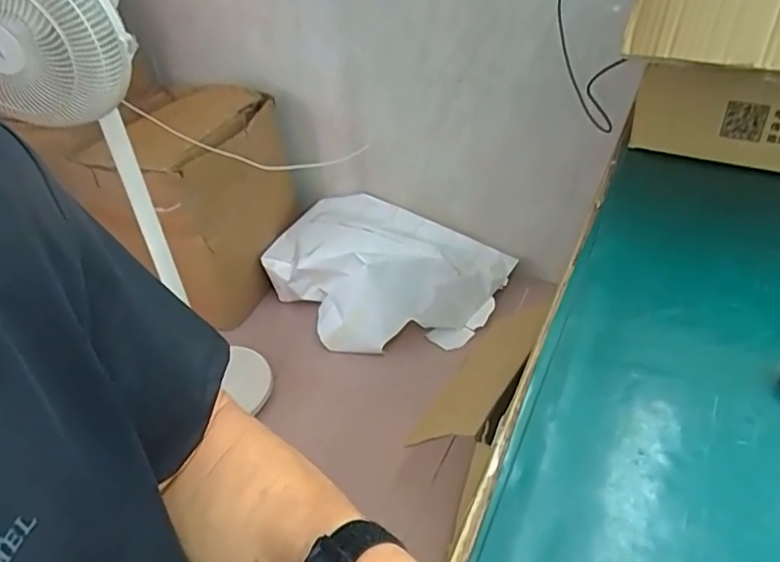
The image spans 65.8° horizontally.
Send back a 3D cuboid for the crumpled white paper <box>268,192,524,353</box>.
[{"bbox_3d":[-0.024,-0.025,1.704,0.601,0.210,0.453,19,43,29],"label":"crumpled white paper"}]

